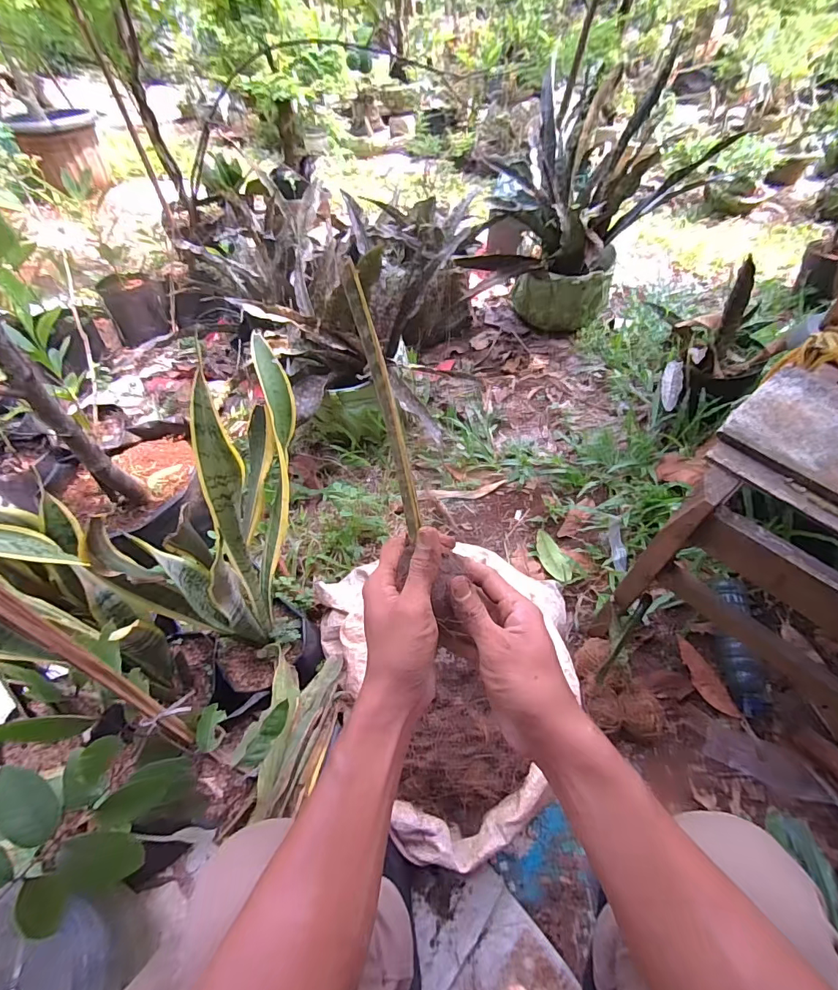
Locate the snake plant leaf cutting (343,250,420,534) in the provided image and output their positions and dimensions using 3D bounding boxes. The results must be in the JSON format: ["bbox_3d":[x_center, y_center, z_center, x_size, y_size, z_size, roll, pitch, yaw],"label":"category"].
[{"bbox_3d":[-0.021,-0.057,0.295,0.012,0.180,0.007,-17,17,-9],"label":"snake plant leaf cutting"}]

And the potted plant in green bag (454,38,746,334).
[{"bbox_3d":[0.442,-0.821,1.297,0.533,0.536,0.418,1,52,5],"label":"potted plant in green bag"}]

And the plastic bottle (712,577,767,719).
[{"bbox_3d":[0.551,0.258,0.758,0.063,0.053,0.222,4,67,7],"label":"plastic bottle"}]

